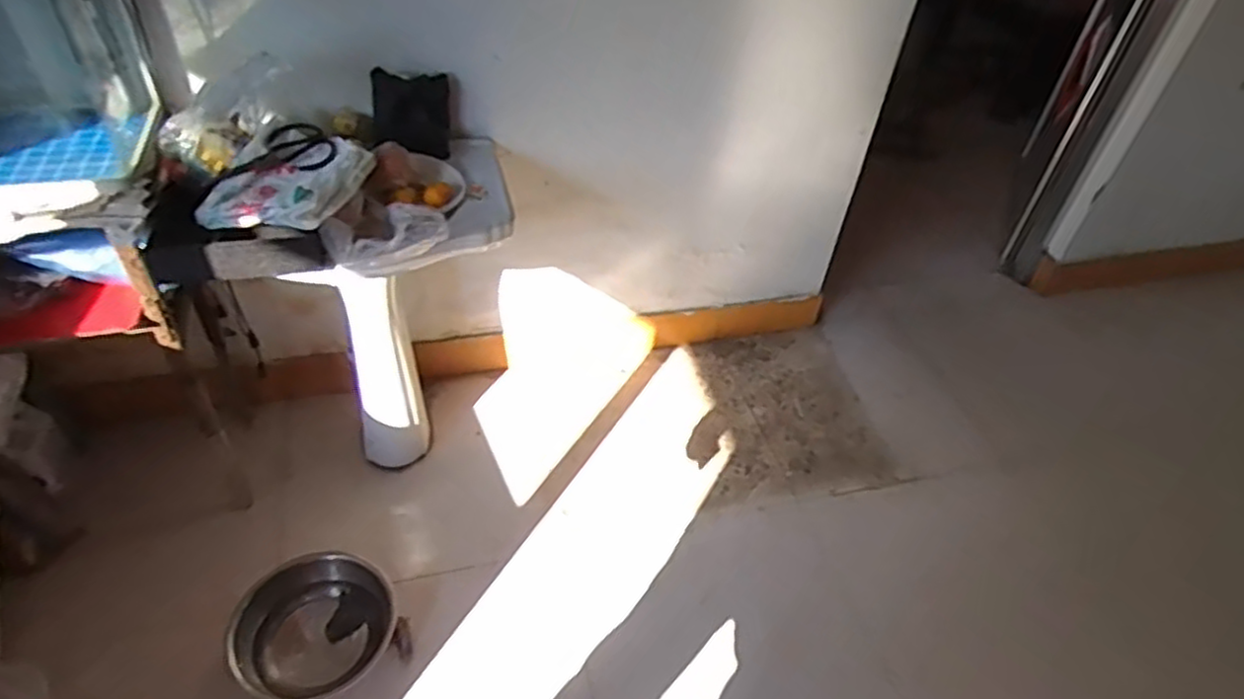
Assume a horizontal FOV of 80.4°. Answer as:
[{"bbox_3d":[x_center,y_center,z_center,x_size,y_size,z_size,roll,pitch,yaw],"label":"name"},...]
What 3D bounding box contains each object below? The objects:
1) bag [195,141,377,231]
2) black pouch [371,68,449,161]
[{"bbox_3d":[-0.583,-0.295,1.291,0.233,0.051,0.265,10,45,4],"label":"bag"},{"bbox_3d":[-0.436,-0.485,1.532,0.147,0.167,0.031,-8,29,-23],"label":"black pouch"}]

